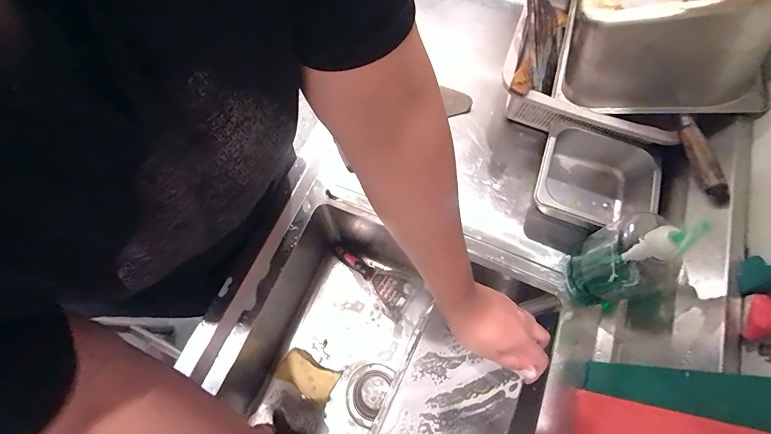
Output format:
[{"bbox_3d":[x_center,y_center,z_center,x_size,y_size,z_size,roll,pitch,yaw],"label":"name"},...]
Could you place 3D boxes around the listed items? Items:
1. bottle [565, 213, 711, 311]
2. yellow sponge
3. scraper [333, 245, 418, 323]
[{"bbox_3d":[0.304,0.051,0.438,0.059,0.201,0.104,4,71,2],"label":"bottle"},{"bbox_3d":[-0.150,0.305,0.670,0.109,0.018,0.065,27,73,9],"label":"yellow sponge"},{"bbox_3d":[-0.021,0.122,0.743,0.073,0.020,0.195,-41,76,-12],"label":"scraper"}]

